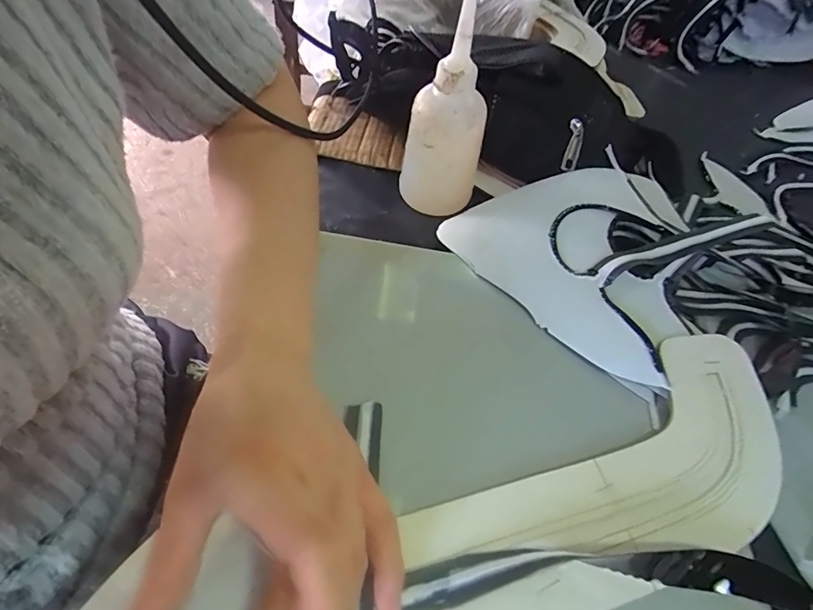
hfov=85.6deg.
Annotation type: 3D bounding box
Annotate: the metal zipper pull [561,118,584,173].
[{"bbox_3d":[0.145,-0.138,0.381,0.012,0.042,0.009,9,21,6],"label":"metal zipper pull"}]

